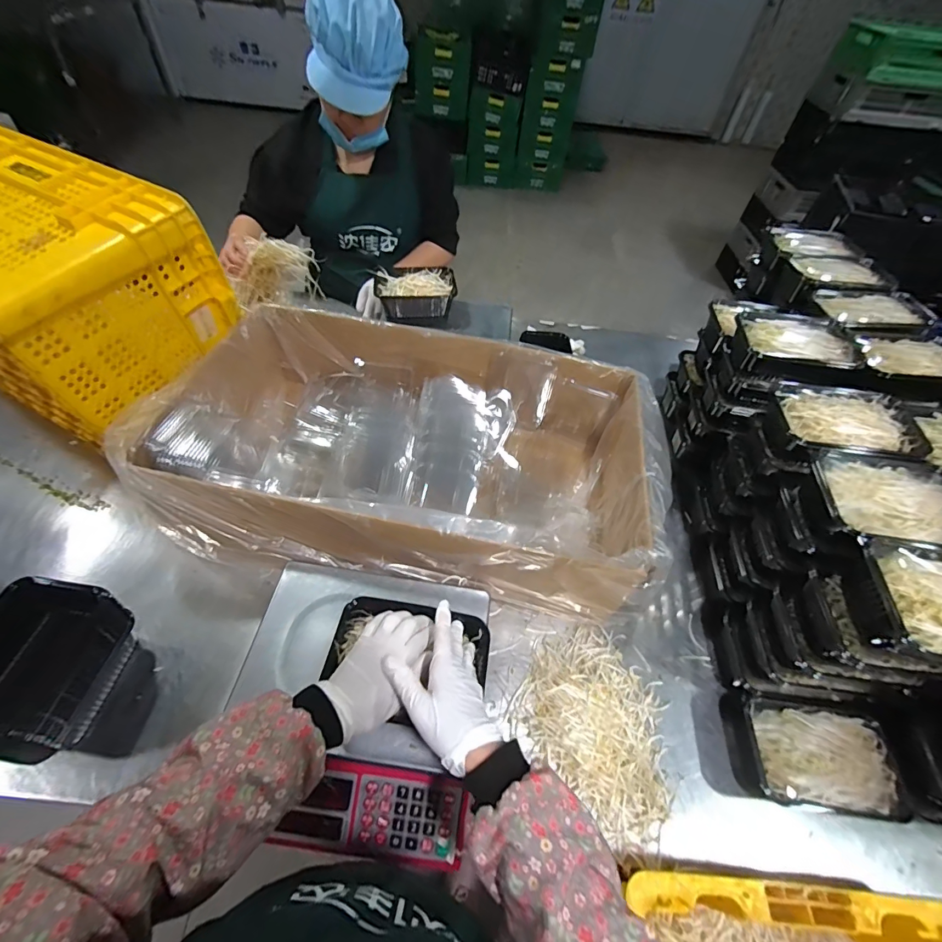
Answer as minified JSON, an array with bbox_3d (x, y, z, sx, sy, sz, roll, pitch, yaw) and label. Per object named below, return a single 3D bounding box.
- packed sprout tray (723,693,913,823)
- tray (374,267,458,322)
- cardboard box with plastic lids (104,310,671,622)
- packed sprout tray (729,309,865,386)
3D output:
[{"bbox_3d":[0.460,0.384,0.584,0.180,0.071,0.127,9,53,1],"label":"packed sprout tray"},{"bbox_3d":[-0.118,-0.400,0.968,0.160,0.071,0.104,2,53,-5],"label":"tray"},{"bbox_3d":[-0.096,-0.031,0.744,0.745,0.204,0.456,10,53,1],"label":"cardboard box with plastic lids"},{"bbox_3d":[0.534,-0.202,0.715,0.179,0.057,0.133,14,53,4],"label":"packed sprout tray"}]

